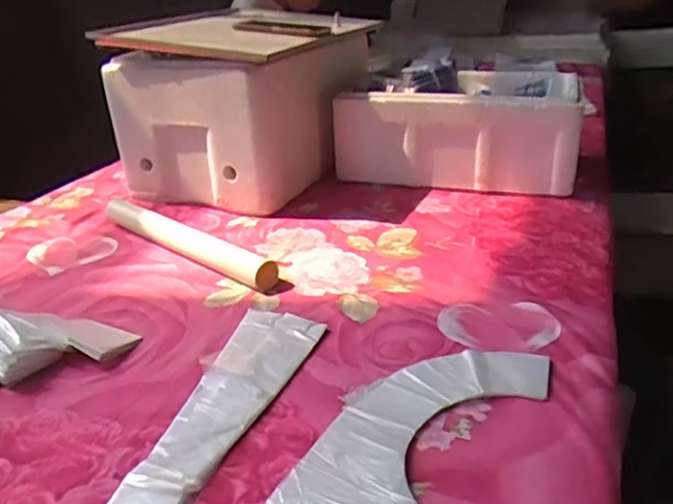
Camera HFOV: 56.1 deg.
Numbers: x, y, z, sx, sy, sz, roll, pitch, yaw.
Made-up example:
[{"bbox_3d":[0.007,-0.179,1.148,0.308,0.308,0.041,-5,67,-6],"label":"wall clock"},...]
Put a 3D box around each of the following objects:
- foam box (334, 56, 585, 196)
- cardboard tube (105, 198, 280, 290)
[{"bbox_3d":[0.223,-0.207,1.120,0.389,0.191,0.245,12,29,26],"label":"foam box"},{"bbox_3d":[-0.219,-0.016,0.872,0.354,0.043,0.038,18,32,35],"label":"cardboard tube"}]

